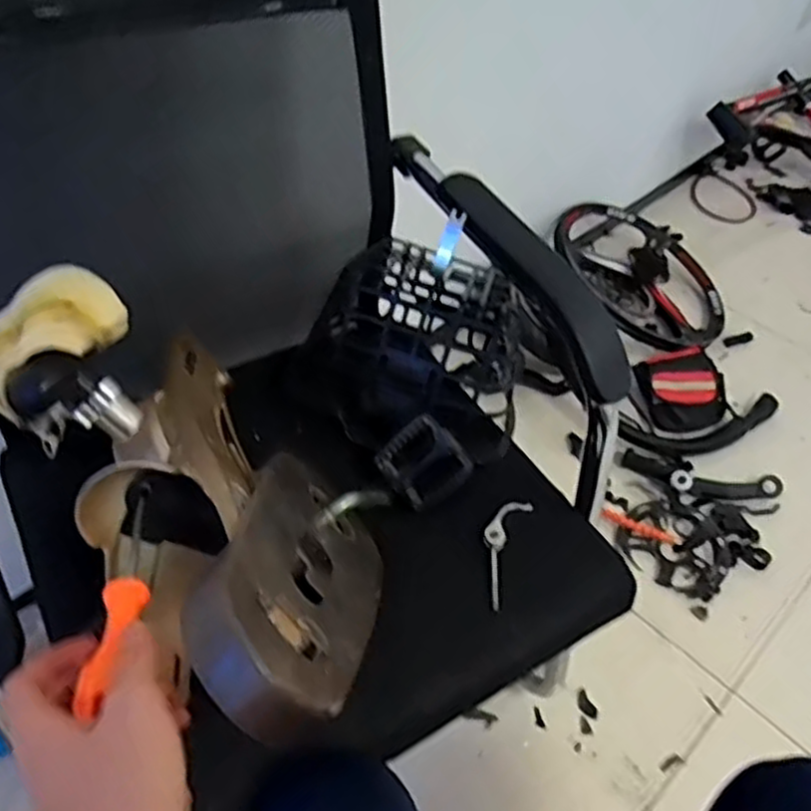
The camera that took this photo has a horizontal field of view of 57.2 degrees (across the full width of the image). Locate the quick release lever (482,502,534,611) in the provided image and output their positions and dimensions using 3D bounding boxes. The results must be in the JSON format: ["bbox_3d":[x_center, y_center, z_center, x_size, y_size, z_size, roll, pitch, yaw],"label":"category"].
[{"bbox_3d":[0.088,0.133,0.679,0.038,0.012,0.106,13,61,7],"label":"quick release lever"}]

